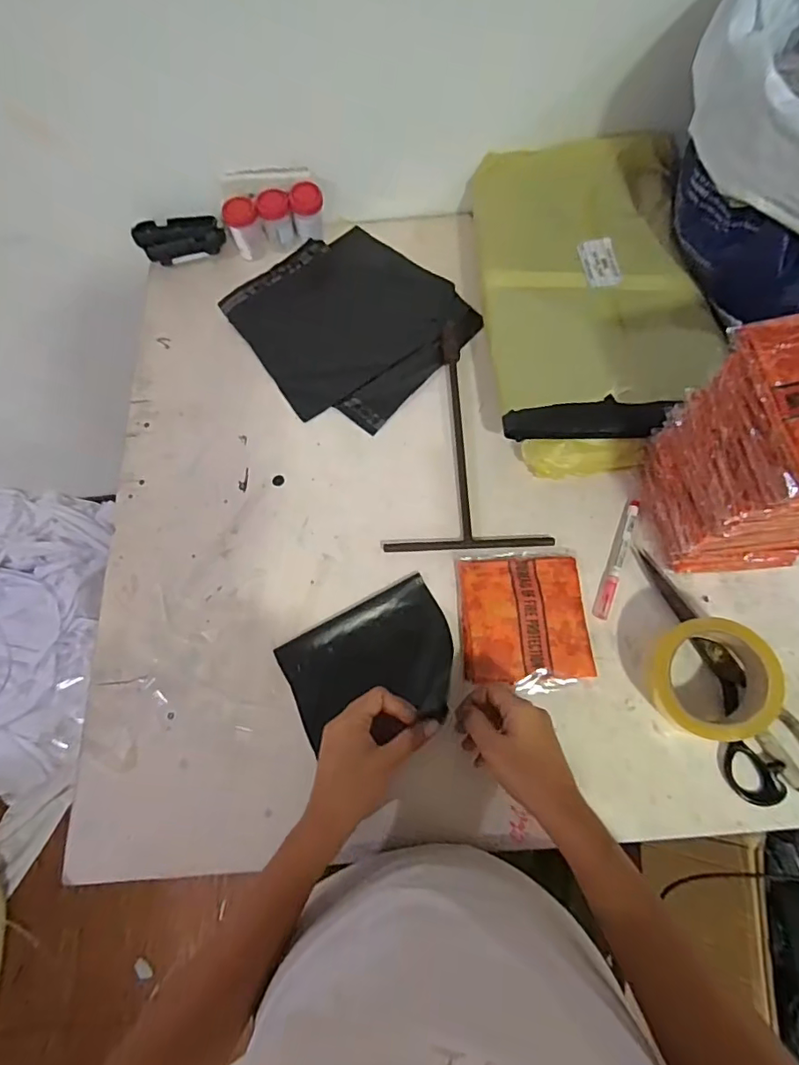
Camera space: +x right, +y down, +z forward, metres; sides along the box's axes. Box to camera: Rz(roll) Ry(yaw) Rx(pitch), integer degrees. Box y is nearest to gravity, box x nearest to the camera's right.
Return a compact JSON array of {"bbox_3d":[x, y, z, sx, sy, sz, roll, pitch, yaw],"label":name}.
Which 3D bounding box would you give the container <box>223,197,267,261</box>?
[{"bbox_3d":[-0.207,-0.410,0.709,0.045,0.068,0.037,-21,69,-5],"label":"container"}]

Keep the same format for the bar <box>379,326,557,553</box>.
[{"bbox_3d":[0.072,-0.124,0.620,0.177,0.010,0.305,-2,69,2],"label":"bar"}]

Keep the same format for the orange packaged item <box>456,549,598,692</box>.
[{"bbox_3d":[0.126,0.085,0.531,0.126,0.016,0.141,-3,69,2],"label":"orange packaged item"}]

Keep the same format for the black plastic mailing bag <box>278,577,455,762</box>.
[{"bbox_3d":[-0.028,0.121,0.493,0.165,0.081,0.134,-23,70,-6],"label":"black plastic mailing bag"}]

